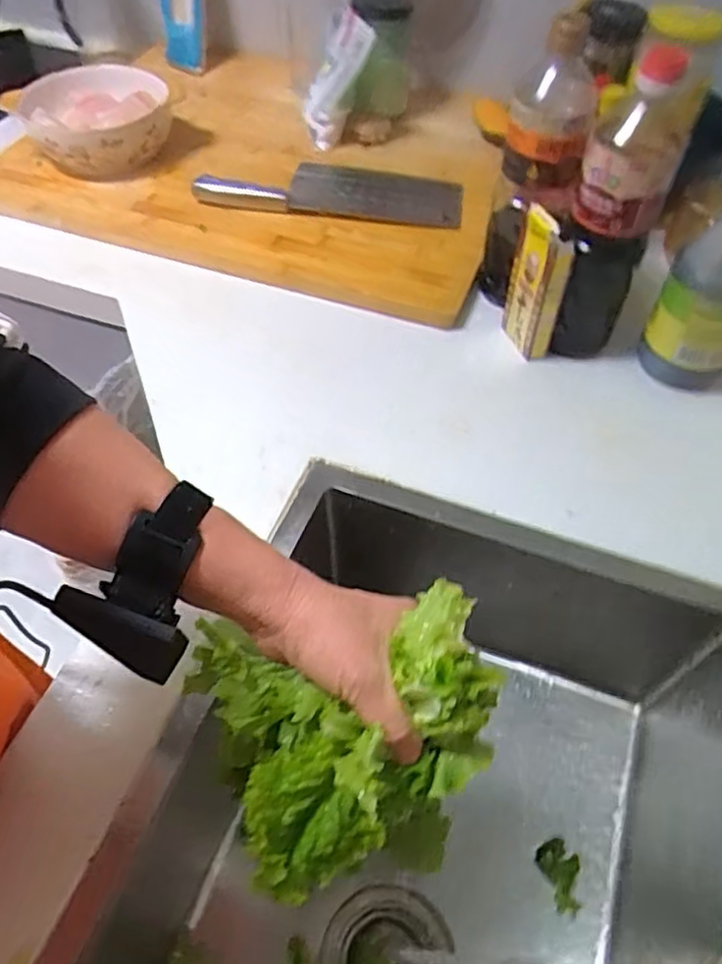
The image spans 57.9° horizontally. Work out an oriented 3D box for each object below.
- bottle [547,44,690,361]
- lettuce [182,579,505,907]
[{"bbox_3d":[0.222,-0.231,0.590,0.078,0.255,0.067,21,56,15],"label":"bottle"},{"bbox_3d":[-0.009,0.137,0.355,0.161,0.087,0.130,-5,53,-4],"label":"lettuce"}]

